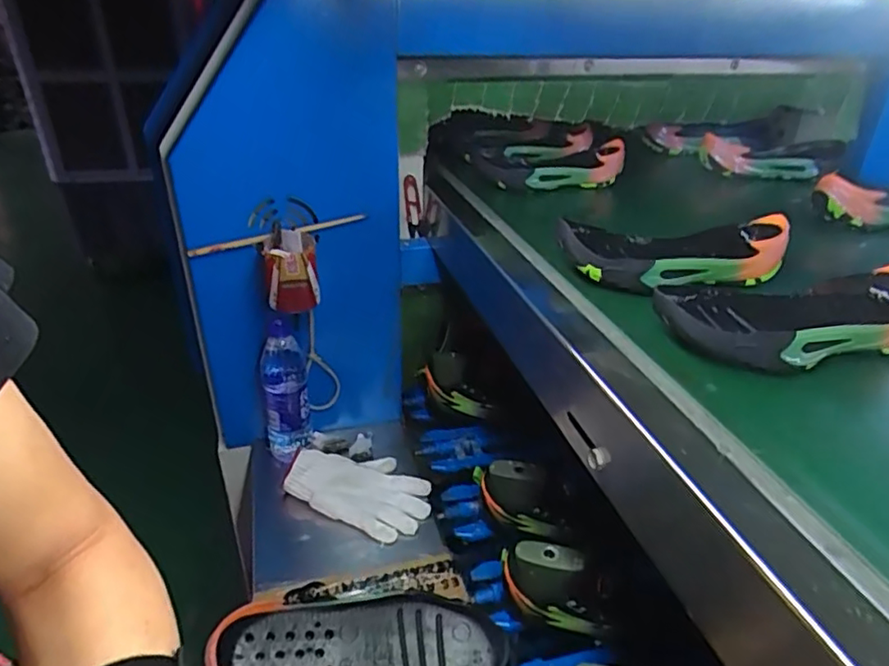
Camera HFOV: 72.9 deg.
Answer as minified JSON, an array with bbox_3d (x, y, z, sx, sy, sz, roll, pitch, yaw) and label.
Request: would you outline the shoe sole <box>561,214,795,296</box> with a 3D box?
[{"bbox_3d":[0.222,-0.078,0.590,0.214,0.048,0.098,1,27,6],"label":"shoe sole"}]

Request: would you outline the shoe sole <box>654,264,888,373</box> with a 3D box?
[{"bbox_3d":[0.287,-0.015,0.485,0.227,0.043,0.090,-8,28,-12],"label":"shoe sole"}]

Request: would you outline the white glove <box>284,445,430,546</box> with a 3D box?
[{"bbox_3d":[-0.113,0.209,0.840,0.185,0.060,0.116,11,30,23],"label":"white glove"}]

